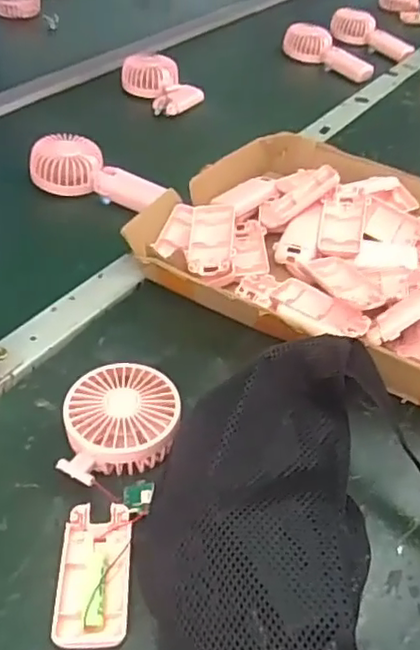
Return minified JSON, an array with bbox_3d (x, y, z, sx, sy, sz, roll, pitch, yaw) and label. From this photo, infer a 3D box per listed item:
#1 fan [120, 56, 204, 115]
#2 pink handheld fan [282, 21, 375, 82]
[{"bbox_3d":[-0.081,-0.384,1.000,0.134,0.044,0.101,32,50,26],"label":"fan"},{"bbox_3d":[0.212,-0.502,1.153,0.064,0.044,0.184,-24,50,-27],"label":"pink handheld fan"}]

